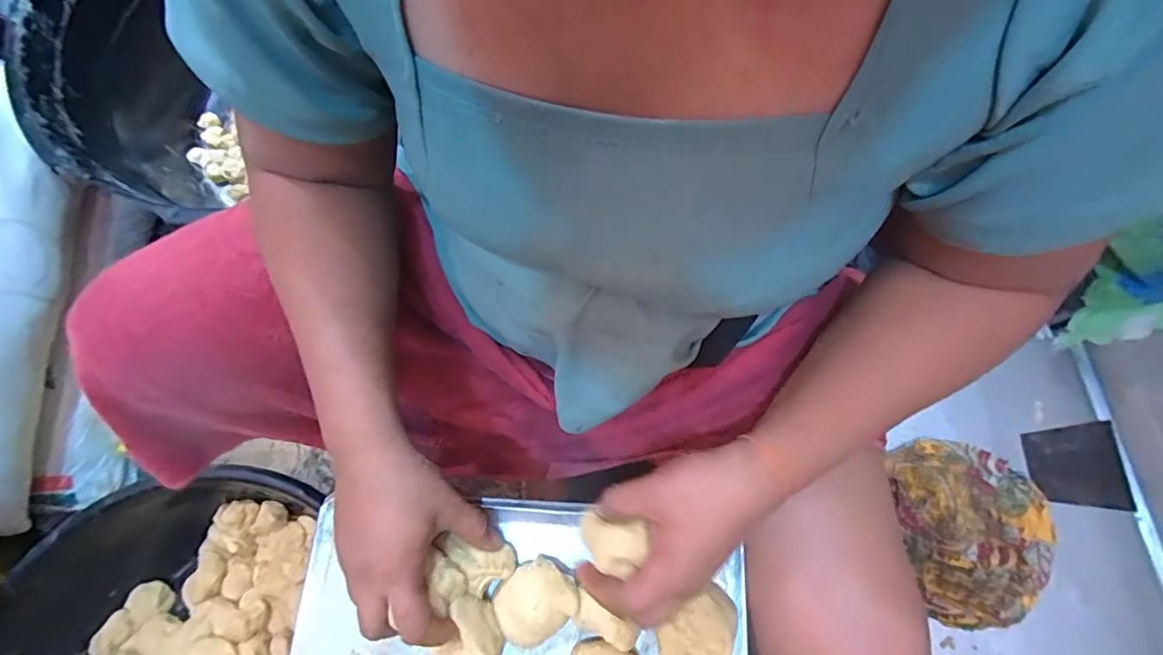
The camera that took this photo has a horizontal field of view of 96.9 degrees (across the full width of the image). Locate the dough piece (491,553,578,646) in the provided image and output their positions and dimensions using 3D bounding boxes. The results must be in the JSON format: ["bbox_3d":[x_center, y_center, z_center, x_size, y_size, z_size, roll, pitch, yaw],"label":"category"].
[{"bbox_3d":[-0.034,0.198,0.373,0.049,0.029,0.058,42,79,12],"label":"dough piece"}]

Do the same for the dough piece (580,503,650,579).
[{"bbox_3d":[0.019,0.136,0.326,0.038,0.022,0.032,6,74,3],"label":"dough piece"}]

